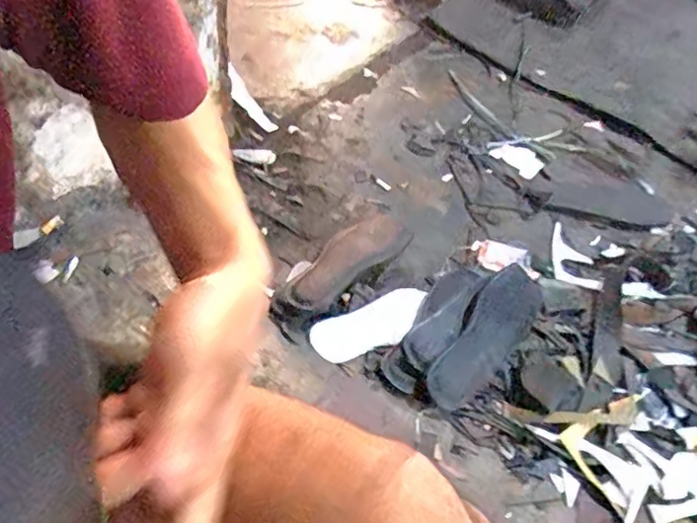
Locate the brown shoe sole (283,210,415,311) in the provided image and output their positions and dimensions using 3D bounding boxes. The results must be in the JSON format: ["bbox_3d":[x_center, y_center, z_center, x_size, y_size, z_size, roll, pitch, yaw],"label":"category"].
[{"bbox_3d":[0.004,-0.005,0.853,0.075,0.034,0.284,30,38,19],"label":"brown shoe sole"}]

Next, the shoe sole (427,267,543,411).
[{"bbox_3d":[0.202,0.101,0.810,0.080,0.021,0.284,32,52,17],"label":"shoe sole"}]

